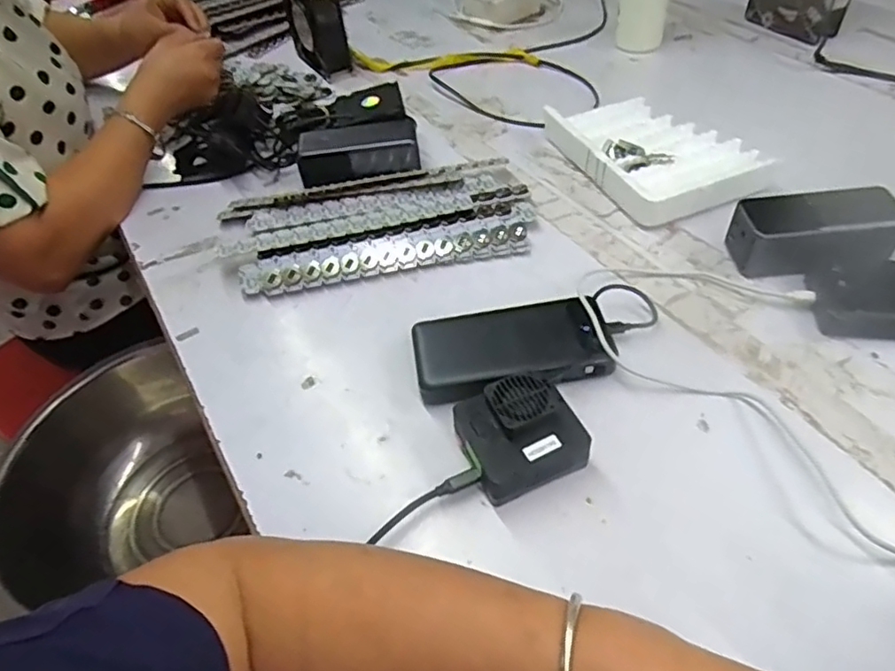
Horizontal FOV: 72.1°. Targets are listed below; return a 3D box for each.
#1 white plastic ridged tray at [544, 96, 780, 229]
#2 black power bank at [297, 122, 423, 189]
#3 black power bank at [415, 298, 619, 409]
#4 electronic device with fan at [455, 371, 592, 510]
[{"bbox_3d":[0.221,-0.199,0.660,0.159,0.036,0.214,-17,49,-9],"label":"white plastic ridged tray"},{"bbox_3d":[-0.096,-0.203,0.670,0.131,0.030,0.057,-11,48,-4],"label":"black power bank"},{"bbox_3d":[0.053,0.011,0.501,0.155,0.028,0.082,-8,48,-1],"label":"black power bank"},{"bbox_3d":[0.052,0.070,0.434,0.075,0.045,0.072,-19,49,-11],"label":"electronic device with fan"}]

